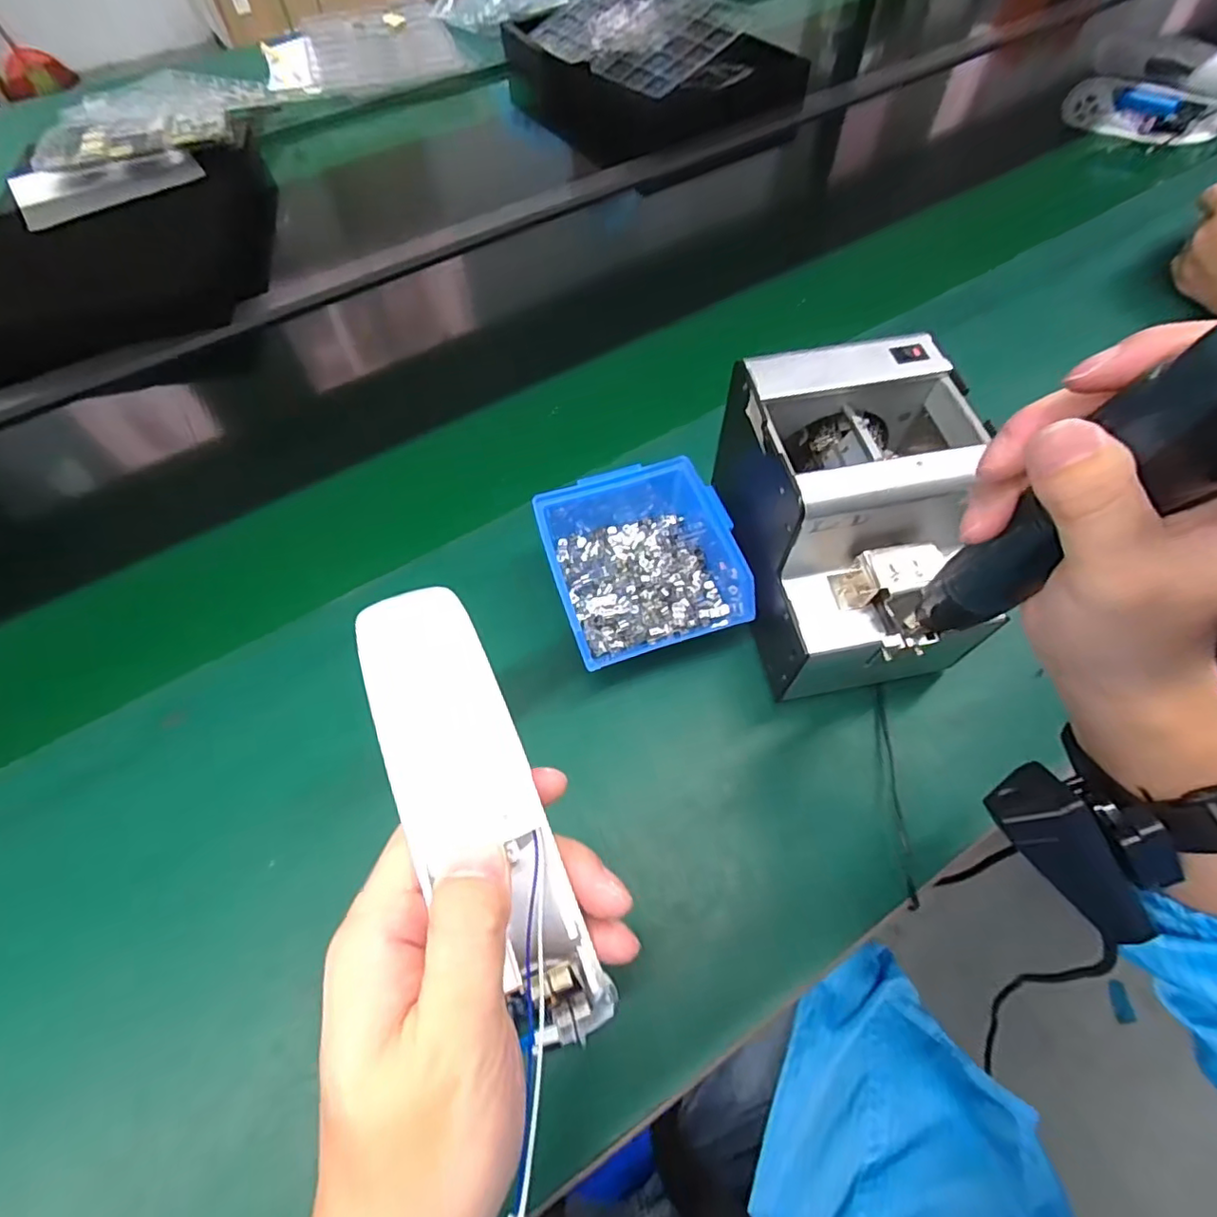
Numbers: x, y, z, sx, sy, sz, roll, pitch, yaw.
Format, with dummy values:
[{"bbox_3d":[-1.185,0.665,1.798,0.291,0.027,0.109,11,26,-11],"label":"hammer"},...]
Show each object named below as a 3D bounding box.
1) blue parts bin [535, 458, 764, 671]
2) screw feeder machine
[{"bbox_3d":[0.021,-0.036,0.428,0.123,0.070,0.143,-15,61,-6],"label":"blue parts bin"},{"bbox_3d":[0.158,-0.051,0.385,0.135,0.155,0.182,-11,61,-4],"label":"screw feeder machine"}]

